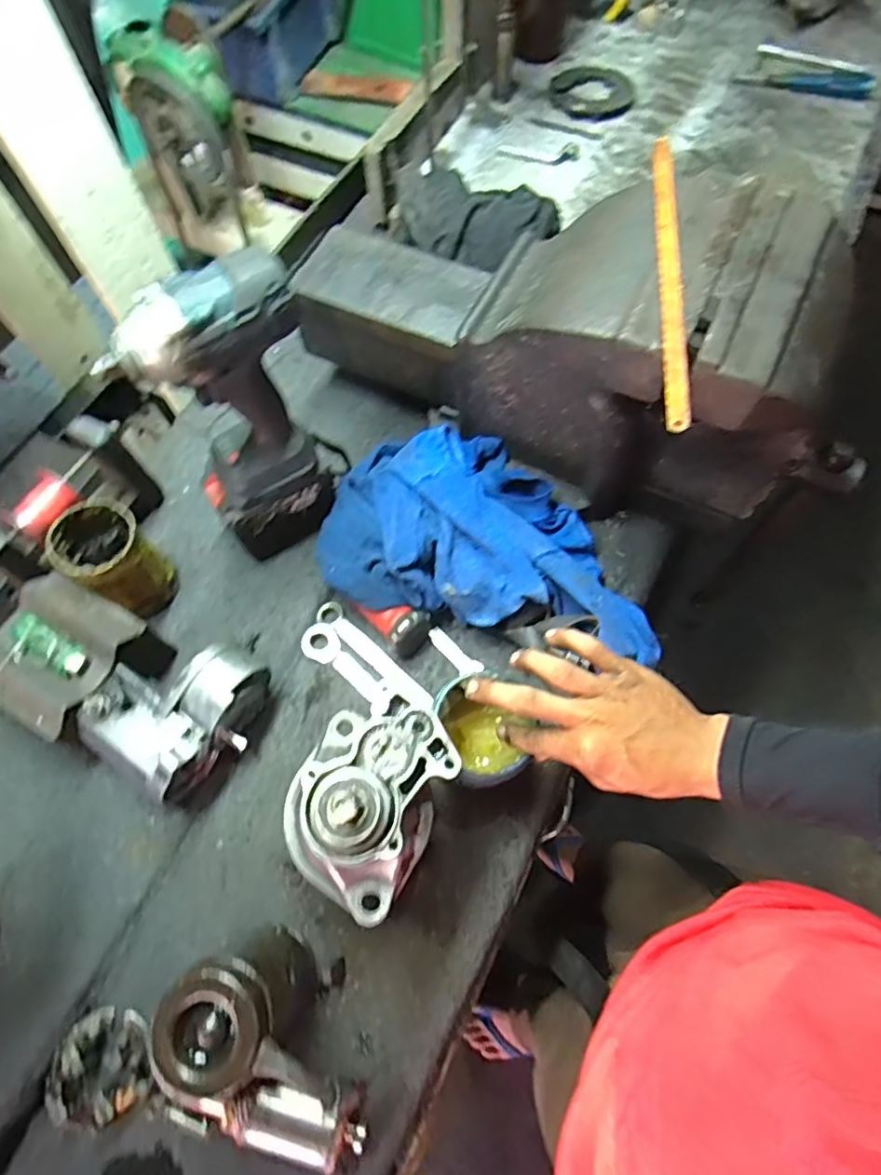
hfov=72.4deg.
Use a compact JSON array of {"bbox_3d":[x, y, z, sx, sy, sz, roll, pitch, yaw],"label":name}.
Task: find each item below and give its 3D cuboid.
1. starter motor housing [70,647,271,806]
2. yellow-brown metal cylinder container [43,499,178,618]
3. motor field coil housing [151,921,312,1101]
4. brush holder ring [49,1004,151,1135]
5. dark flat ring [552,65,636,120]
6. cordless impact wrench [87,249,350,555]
[{"bbox_3d":[-0.229,0.110,0.547,0.113,0.086,0.143,36,73,13],"label":"starter motor housing"},{"bbox_3d":[-0.312,-0.026,0.587,0.079,0.111,0.072,-1,67,1],"label":"yellow-brown metal cylinder container"},{"bbox_3d":[-0.149,0.311,0.450,0.089,0.127,0.076,-18,70,-7],"label":"motor field coil housing"},{"bbox_3d":[-0.269,0.382,0.476,0.074,0.034,0.081,-19,70,-7],"label":"brush holder ring"},{"bbox_3d":[0.227,-0.743,0.894,0.115,0.012,0.116,0,70,-1],"label":"dark flat ring"},{"bbox_3d":[-0.165,-0.137,0.538,0.144,0.285,0.084,-22,70,-8],"label":"cordless impact wrench"}]

